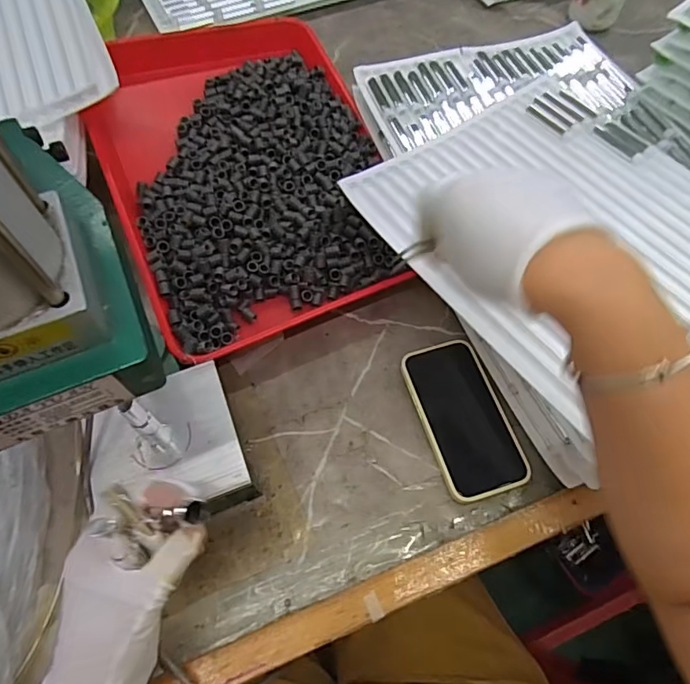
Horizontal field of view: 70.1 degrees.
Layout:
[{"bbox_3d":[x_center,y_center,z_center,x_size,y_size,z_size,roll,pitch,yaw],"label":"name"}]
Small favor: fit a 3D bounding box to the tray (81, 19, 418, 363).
[{"bbox_3d":[-0.112,-0.213,0.569,0.277,0.045,0.430,-20,72,-12],"label":"tray"}]

